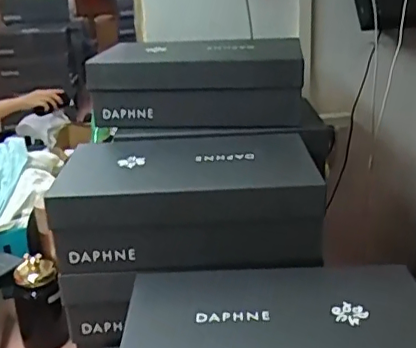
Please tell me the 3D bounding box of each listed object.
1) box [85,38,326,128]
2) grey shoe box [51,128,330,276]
[{"bbox_3d":[0.001,-0.138,0.832,0.300,0.093,0.178,2,22,10],"label":"box"},{"bbox_3d":[-0.021,0.027,0.691,0.292,0.101,0.183,-2,22,0],"label":"grey shoe box"}]

